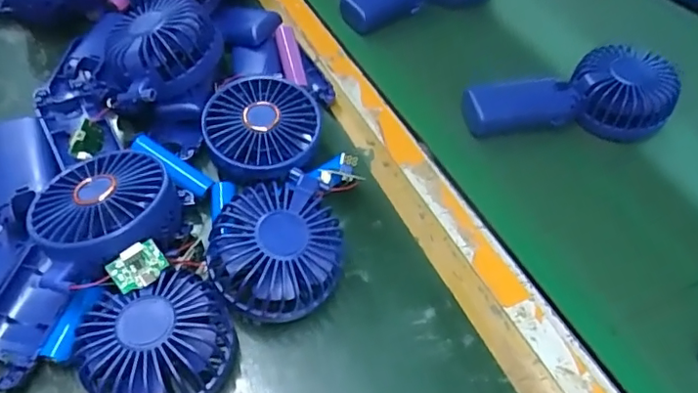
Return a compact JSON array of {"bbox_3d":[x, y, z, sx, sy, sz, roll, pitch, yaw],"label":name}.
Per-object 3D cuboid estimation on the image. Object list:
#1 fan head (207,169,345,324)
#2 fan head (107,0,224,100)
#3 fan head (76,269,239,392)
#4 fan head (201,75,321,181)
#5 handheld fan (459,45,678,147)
[{"bbox_3d":[-0.048,0.035,0.361,0.087,0.053,0.086,1,54,-2],"label":"fan head"},{"bbox_3d":[-0.141,-0.116,0.422,0.083,0.035,0.080,-26,59,-20],"label":"fan head"},{"bbox_3d":[-0.110,0.090,0.323,0.082,0.046,0.075,-18,57,-15],"label":"fan head"},{"bbox_3d":[-0.064,-0.049,0.409,0.081,0.034,0.080,1,54,-2],"label":"fan head"},{"bbox_3d":[0.185,-0.081,0.476,0.172,0.058,0.078,-7,55,-8],"label":"handheld fan"}]

